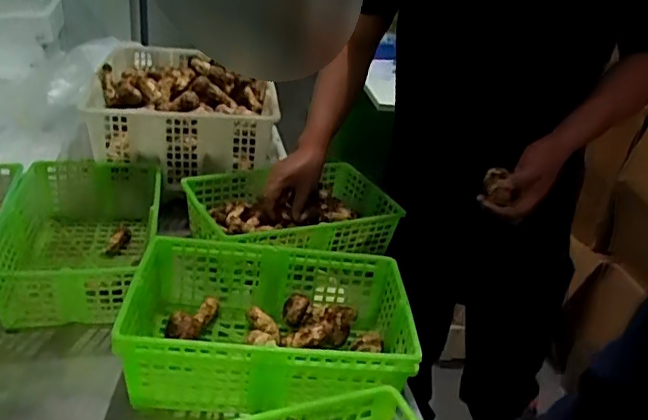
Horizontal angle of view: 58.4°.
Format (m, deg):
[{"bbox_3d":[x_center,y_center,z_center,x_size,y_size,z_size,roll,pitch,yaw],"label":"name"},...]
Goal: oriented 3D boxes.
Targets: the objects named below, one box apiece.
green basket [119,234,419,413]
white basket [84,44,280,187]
[{"bbox_3d":[-0.068,0.157,0.736,0.336,0.124,0.216,3,28,-7],"label":"green basket"},{"bbox_3d":[-0.281,-0.224,1.188,0.334,0.125,0.431,1,29,-11],"label":"white basket"}]

